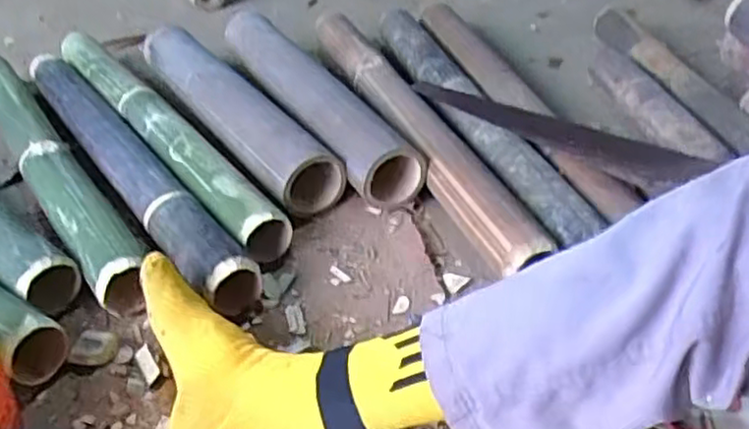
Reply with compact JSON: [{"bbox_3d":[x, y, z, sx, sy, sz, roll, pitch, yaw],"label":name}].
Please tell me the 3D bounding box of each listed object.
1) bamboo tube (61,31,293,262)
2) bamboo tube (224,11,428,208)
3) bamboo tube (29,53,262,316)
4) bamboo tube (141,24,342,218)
[{"bbox_3d":[-0.293,-0.120,0.934,0.057,0.058,0.630,-24,43,-27],"label":"bamboo tube"},{"bbox_3d":[-0.093,-0.164,0.952,0.075,0.074,0.477,-20,41,-22],"label":"bamboo tube"},{"bbox_3d":[-0.317,-0.081,0.877,0.064,0.057,0.651,-24,43,-27],"label":"bamboo tube"},{"bbox_3d":[-0.199,-0.150,0.941,0.073,0.072,0.482,-23,42,-26],"label":"bamboo tube"}]

